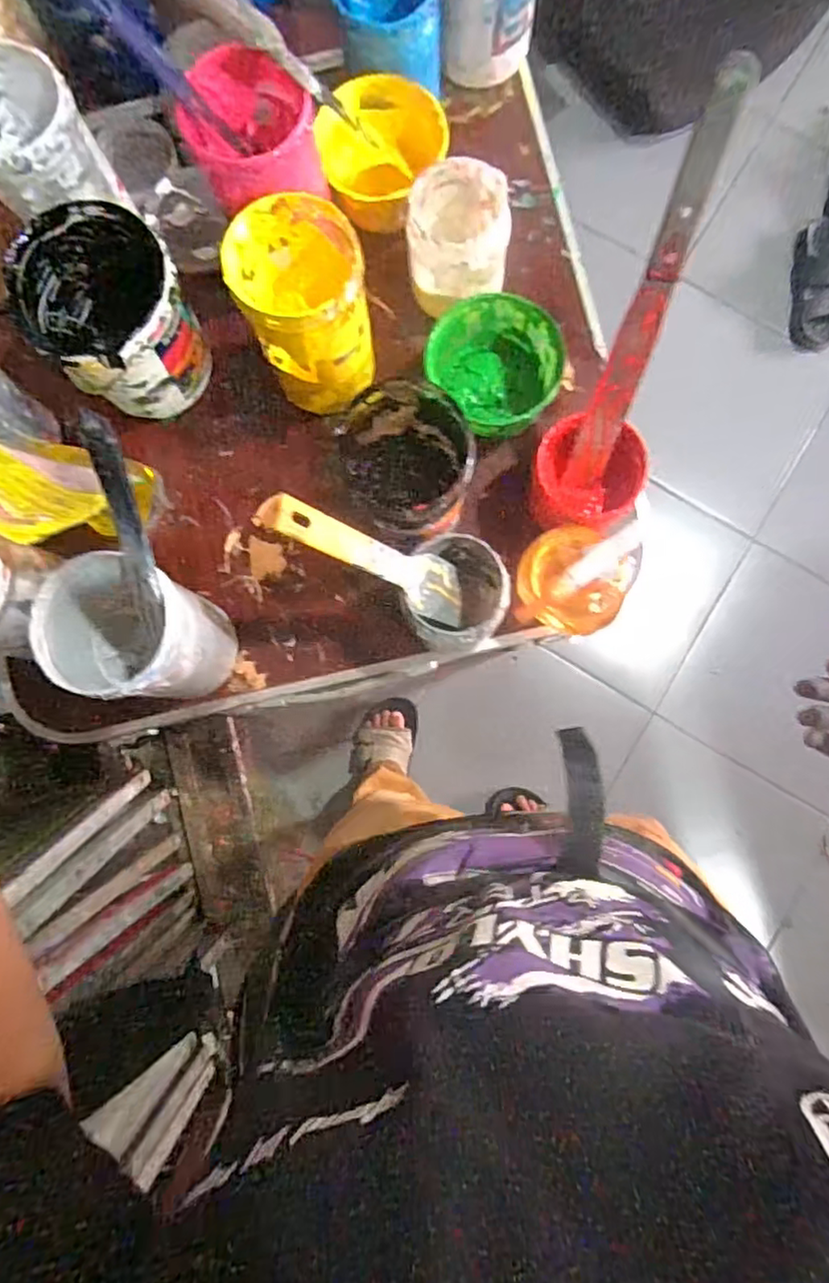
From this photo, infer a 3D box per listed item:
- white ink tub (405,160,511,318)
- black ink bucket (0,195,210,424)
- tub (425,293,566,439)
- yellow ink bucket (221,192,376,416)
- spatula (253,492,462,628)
[{"bbox_3d":[0.037,-0.343,0.544,0.083,0.088,0.083,-2,85,1],"label":"white ink tub"},{"bbox_3d":[-0.249,-0.273,0.537,0.131,0.110,0.124,39,87,4],"label":"black ink bucket"},{"bbox_3d":[0.071,-0.237,0.554,0.110,0.054,0.114,0,85,1],"label":"tub"},{"bbox_3d":[-0.085,-0.266,0.508,0.093,0.118,0.106,-22,85,-1],"label":"yellow ink bucket"},{"bbox_3d":[-0.027,-0.057,0.439,0.012,0.203,0.045,12,84,41],"label":"spatula"}]

